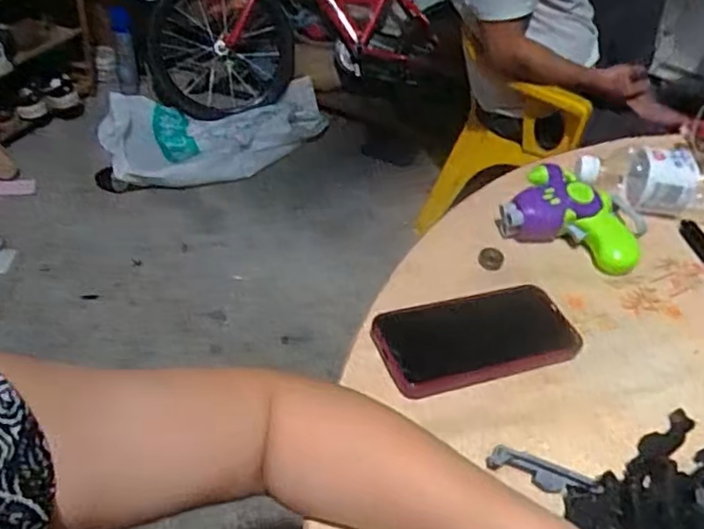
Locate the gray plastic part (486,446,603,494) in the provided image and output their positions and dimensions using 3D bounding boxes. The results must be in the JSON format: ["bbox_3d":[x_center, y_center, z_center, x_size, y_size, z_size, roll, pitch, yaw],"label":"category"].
[{"bbox_3d":[0.127,0.139,0.414,0.072,0.013,0.013,17,43,11],"label":"gray plastic part"}]

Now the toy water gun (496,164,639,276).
[{"bbox_3d":[0.214,-0.050,0.600,0.129,0.046,0.089,20,43,14],"label":"toy water gun"}]

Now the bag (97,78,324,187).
[{"bbox_3d":[-0.376,-0.408,1.835,0.673,0.181,0.336,-16,46,-24],"label":"bag"}]

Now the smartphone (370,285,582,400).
[{"bbox_3d":[0.099,0.056,0.494,0.159,0.012,0.078,-10,44,-18],"label":"smartphone"}]

